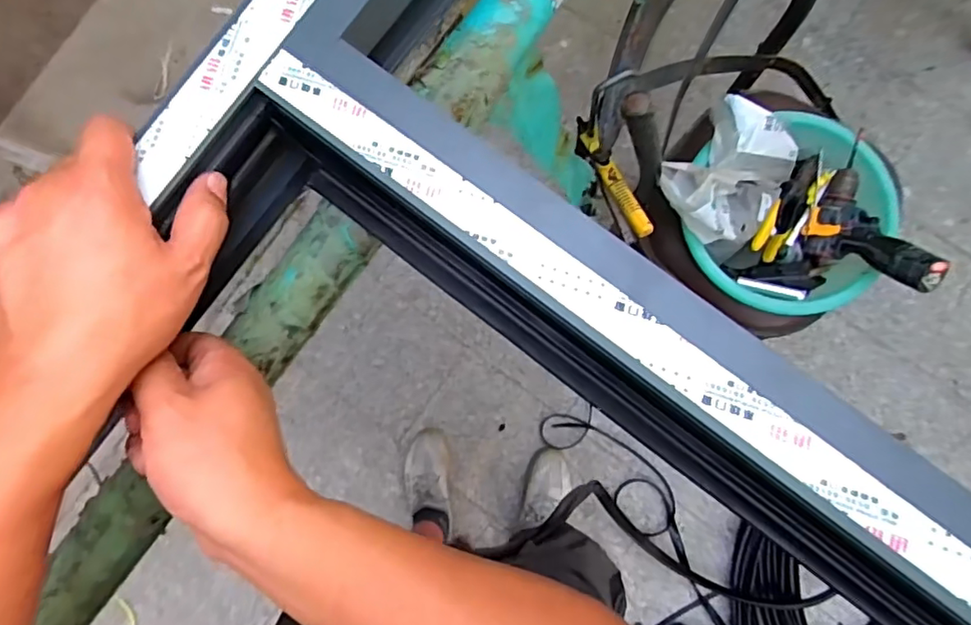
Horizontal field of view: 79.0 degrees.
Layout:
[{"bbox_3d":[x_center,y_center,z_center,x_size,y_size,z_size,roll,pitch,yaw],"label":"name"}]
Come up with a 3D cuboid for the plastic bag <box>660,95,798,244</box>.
[{"bbox_3d":[0.385,-0.219,0.915,0.174,0.111,0.226,43,89,8],"label":"plastic bag"}]

